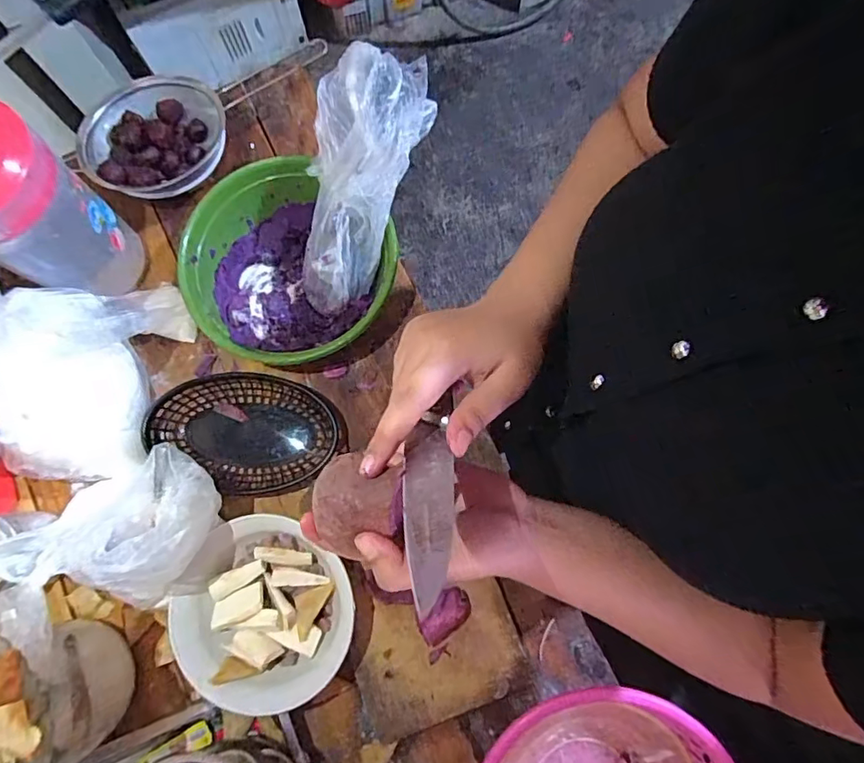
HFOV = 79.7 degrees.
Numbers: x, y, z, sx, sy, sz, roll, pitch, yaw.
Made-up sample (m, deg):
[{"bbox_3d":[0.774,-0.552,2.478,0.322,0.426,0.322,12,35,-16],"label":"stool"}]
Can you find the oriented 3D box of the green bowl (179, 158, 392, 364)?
[{"bbox_3d":[-0.168,-0.124,0.606,0.211,0.088,0.226,0,78,0],"label":"green bowl"}]

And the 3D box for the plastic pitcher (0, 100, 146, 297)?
[{"bbox_3d":[-0.400,-0.168,0.533,0.109,0.214,0.108,-44,81,-8],"label":"plastic pitcher"}]

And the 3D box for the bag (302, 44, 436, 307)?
[{"bbox_3d":[-0.087,-0.211,0.564,0.112,0.058,0.268,19,109,4],"label":"bag"}]

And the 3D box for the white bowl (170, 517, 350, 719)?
[{"bbox_3d":[-0.176,0.245,0.547,0.171,0.058,0.175,-44,81,-8],"label":"white bowl"}]

